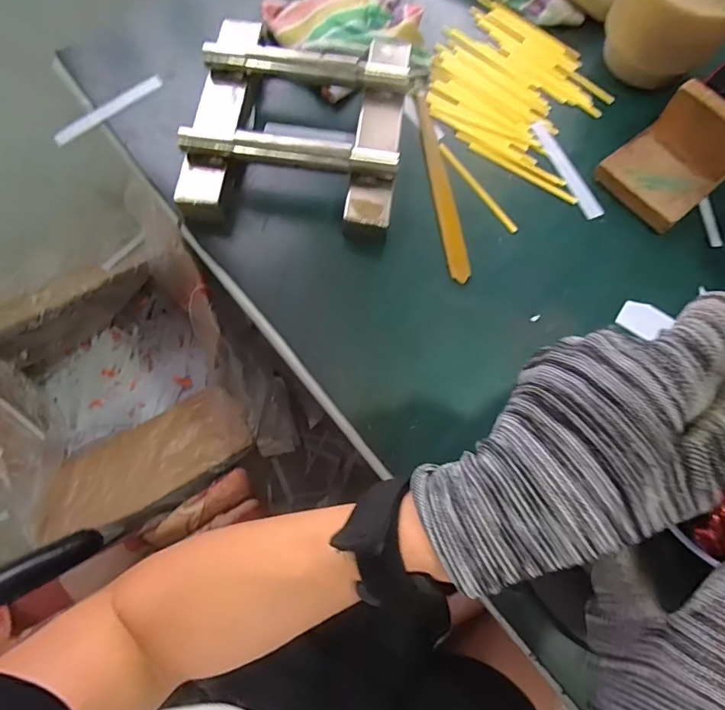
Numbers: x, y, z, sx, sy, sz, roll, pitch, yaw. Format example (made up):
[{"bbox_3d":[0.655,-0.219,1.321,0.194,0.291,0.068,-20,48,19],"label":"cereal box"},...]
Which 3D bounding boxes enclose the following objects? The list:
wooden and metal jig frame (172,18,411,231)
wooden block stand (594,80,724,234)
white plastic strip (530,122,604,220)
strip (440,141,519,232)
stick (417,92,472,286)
[{"bbox_3d":[-0.053,-0.206,0.414,0.186,0.047,0.200,7,71,0],"label":"wooden and metal jig frame"},{"bbox_3d":[0.270,-0.169,0.402,0.087,0.068,0.084,-38,77,-14],"label":"wooden block stand"},{"bbox_3d":[0.188,-0.172,0.433,0.018,0.004,0.109,-22,74,-10],"label":"white plastic strip"},{"bbox_3d":[0.104,-0.152,0.421,0.009,0.004,0.108,-31,75,-12],"label":"strip"},{"bbox_3d":[0.069,-0.157,0.422,0.017,0.004,0.200,-7,72,-5],"label":"stick"}]

